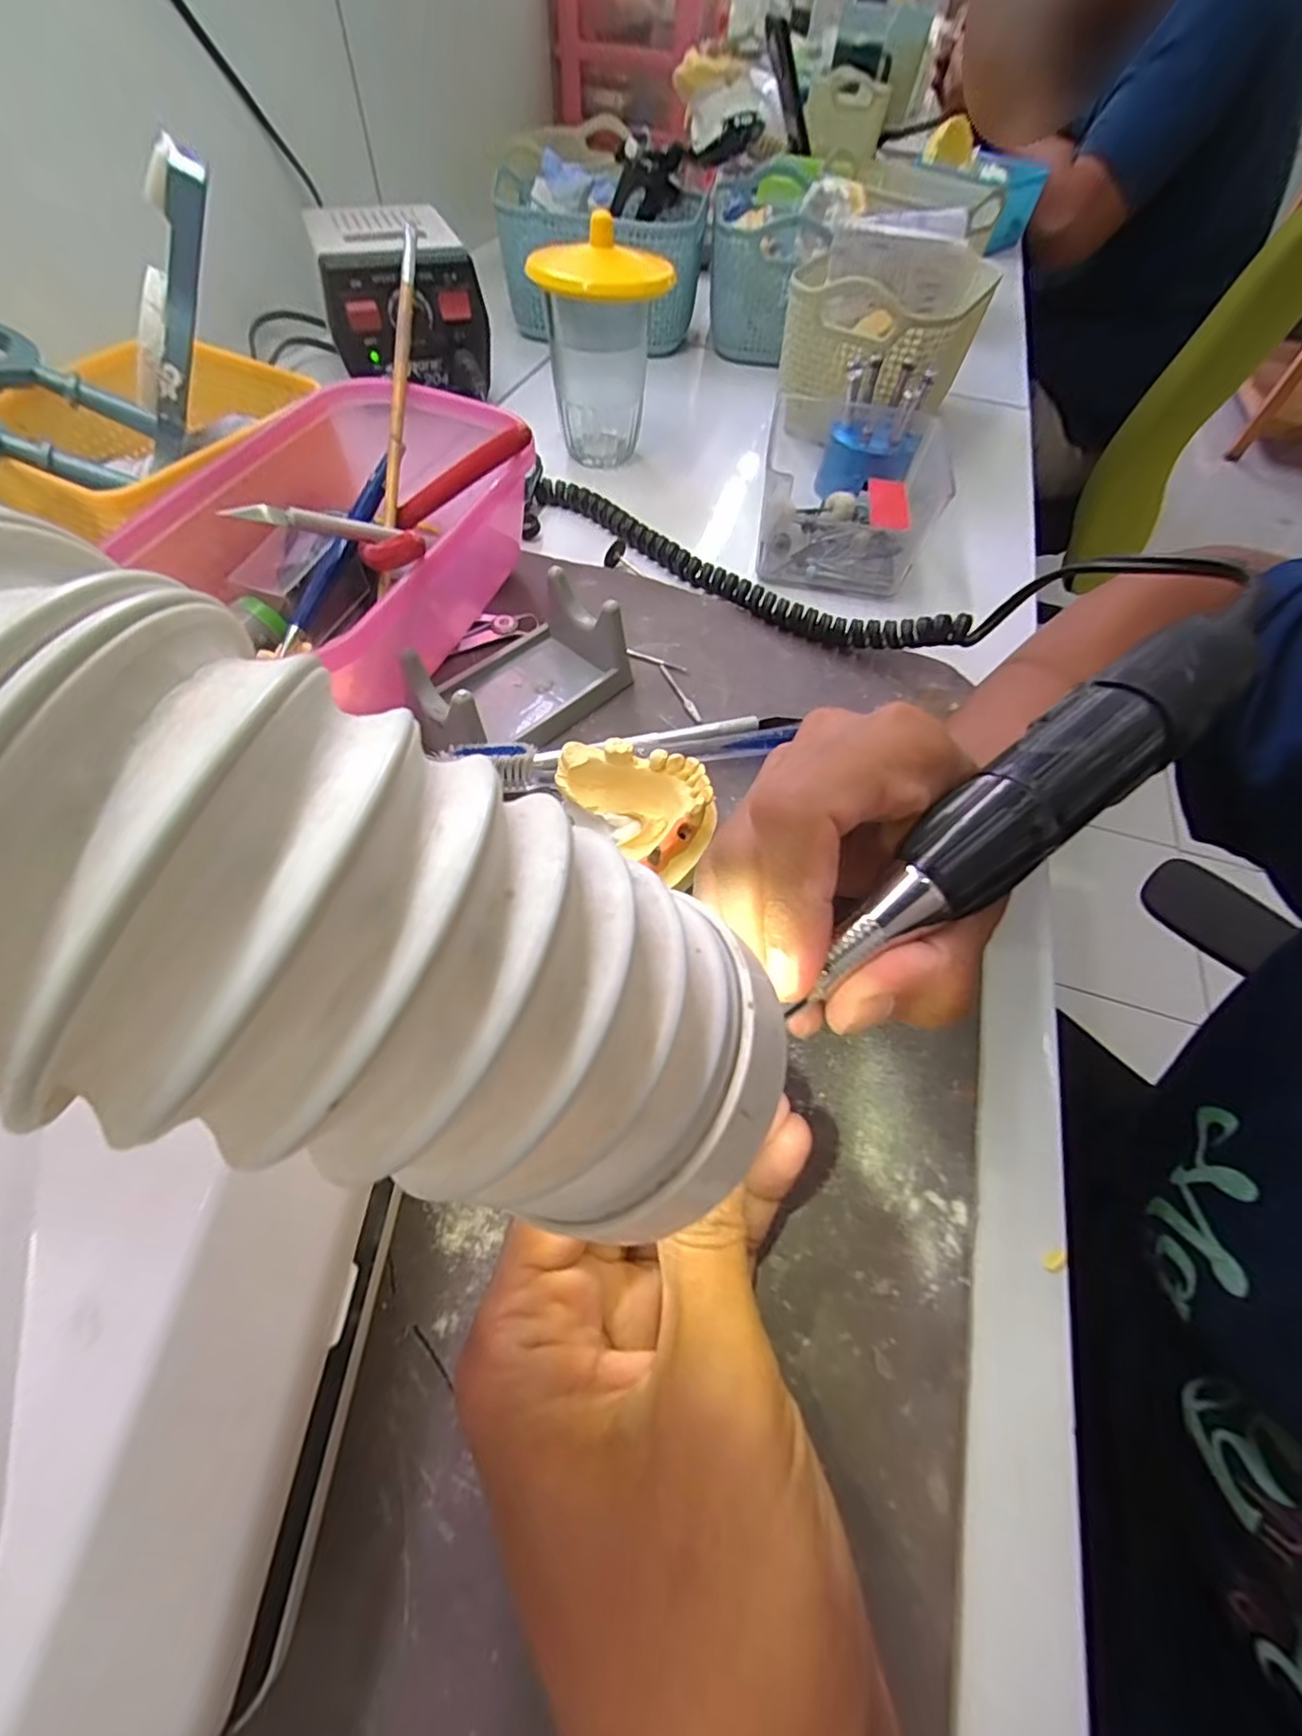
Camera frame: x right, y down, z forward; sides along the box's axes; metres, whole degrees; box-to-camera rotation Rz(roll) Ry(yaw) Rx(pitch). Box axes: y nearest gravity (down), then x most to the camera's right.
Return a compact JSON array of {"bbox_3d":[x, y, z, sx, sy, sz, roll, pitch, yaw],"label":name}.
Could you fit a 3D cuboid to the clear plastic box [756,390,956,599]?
[{"bbox_3d":[0.118,-0.224,0.366,0.103,0.056,0.117,10,58,3],"label":"clear plastic box"}]

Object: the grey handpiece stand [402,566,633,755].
[{"bbox_3d":[-0.057,-0.087,0.278,0.058,0.036,0.104,33,61,16],"label":"grey handpiece stand"}]

